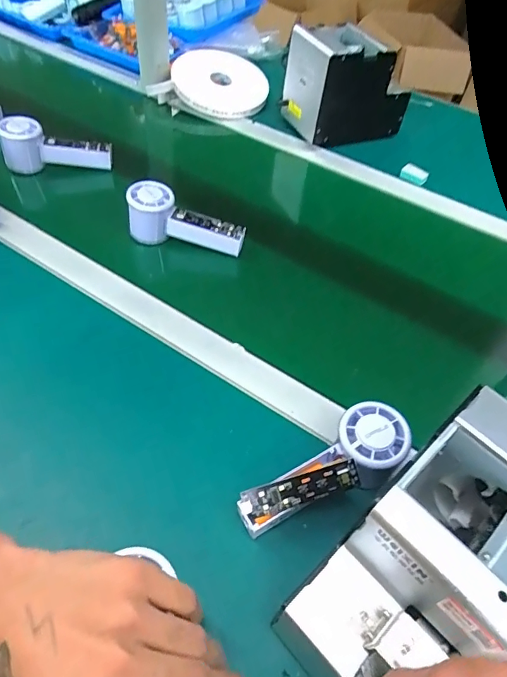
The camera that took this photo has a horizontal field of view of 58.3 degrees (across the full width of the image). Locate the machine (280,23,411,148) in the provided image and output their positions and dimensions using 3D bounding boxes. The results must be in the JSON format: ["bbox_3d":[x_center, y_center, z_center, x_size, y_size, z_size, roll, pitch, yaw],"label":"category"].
[{"bbox_3d":[0.160,-0.434,0.786,0.186,0.146,0.126,-15,55,-20],"label":"machine"}]

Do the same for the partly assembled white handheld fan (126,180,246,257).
[{"bbox_3d":[-0.085,-0.143,0.581,0.147,0.060,0.048,19,50,-5],"label":"partly assembled white handheld fan"}]

